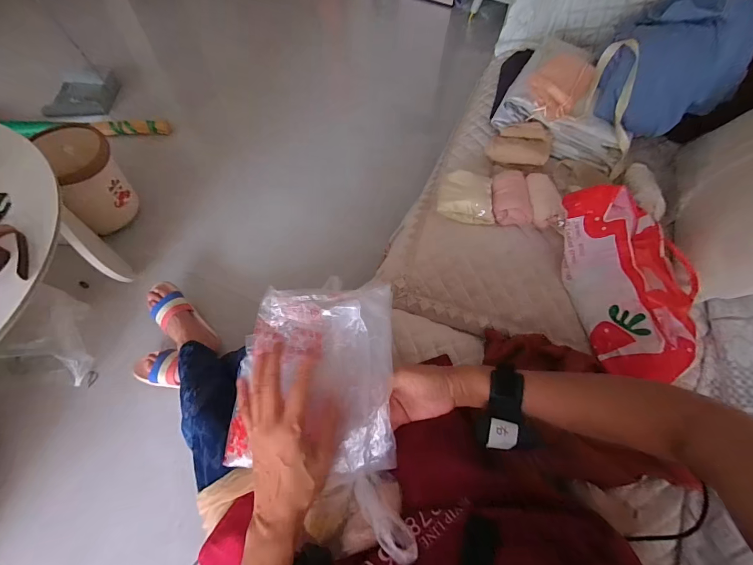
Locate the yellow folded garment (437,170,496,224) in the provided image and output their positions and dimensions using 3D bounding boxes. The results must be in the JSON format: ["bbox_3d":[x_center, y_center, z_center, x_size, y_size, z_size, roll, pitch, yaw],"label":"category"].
[{"bbox_3d":[0.171,-0.165,0.683,0.100,0.036,0.100,2,62,-2],"label":"yellow folded garment"}]

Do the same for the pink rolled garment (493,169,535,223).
[{"bbox_3d":[0.259,-0.163,0.679,0.063,0.036,0.108,0,63,-3],"label":"pink rolled garment"}]

